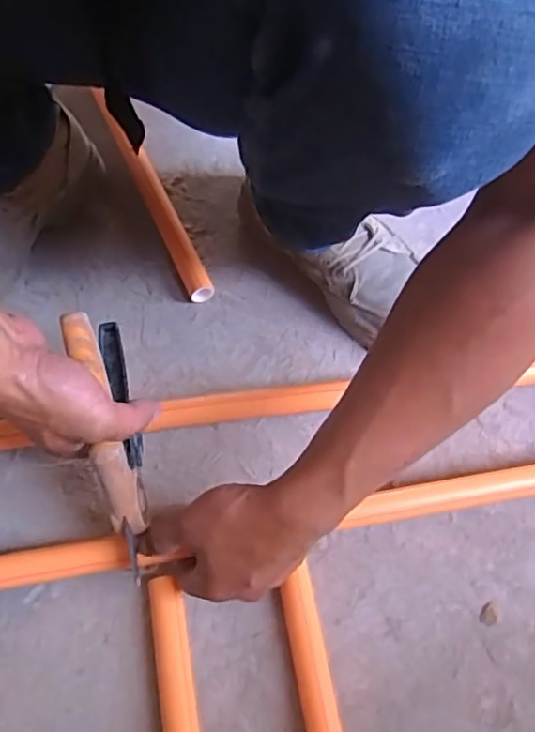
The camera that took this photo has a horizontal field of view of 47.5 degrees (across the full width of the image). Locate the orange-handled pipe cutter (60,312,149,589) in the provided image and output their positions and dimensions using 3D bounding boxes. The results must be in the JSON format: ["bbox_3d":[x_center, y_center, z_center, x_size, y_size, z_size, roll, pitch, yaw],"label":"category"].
[{"bbox_3d":[-0.106,0.061,0.420,0.034,0.028,0.198,-9,104,-8],"label":"orange-handled pipe cutter"}]

